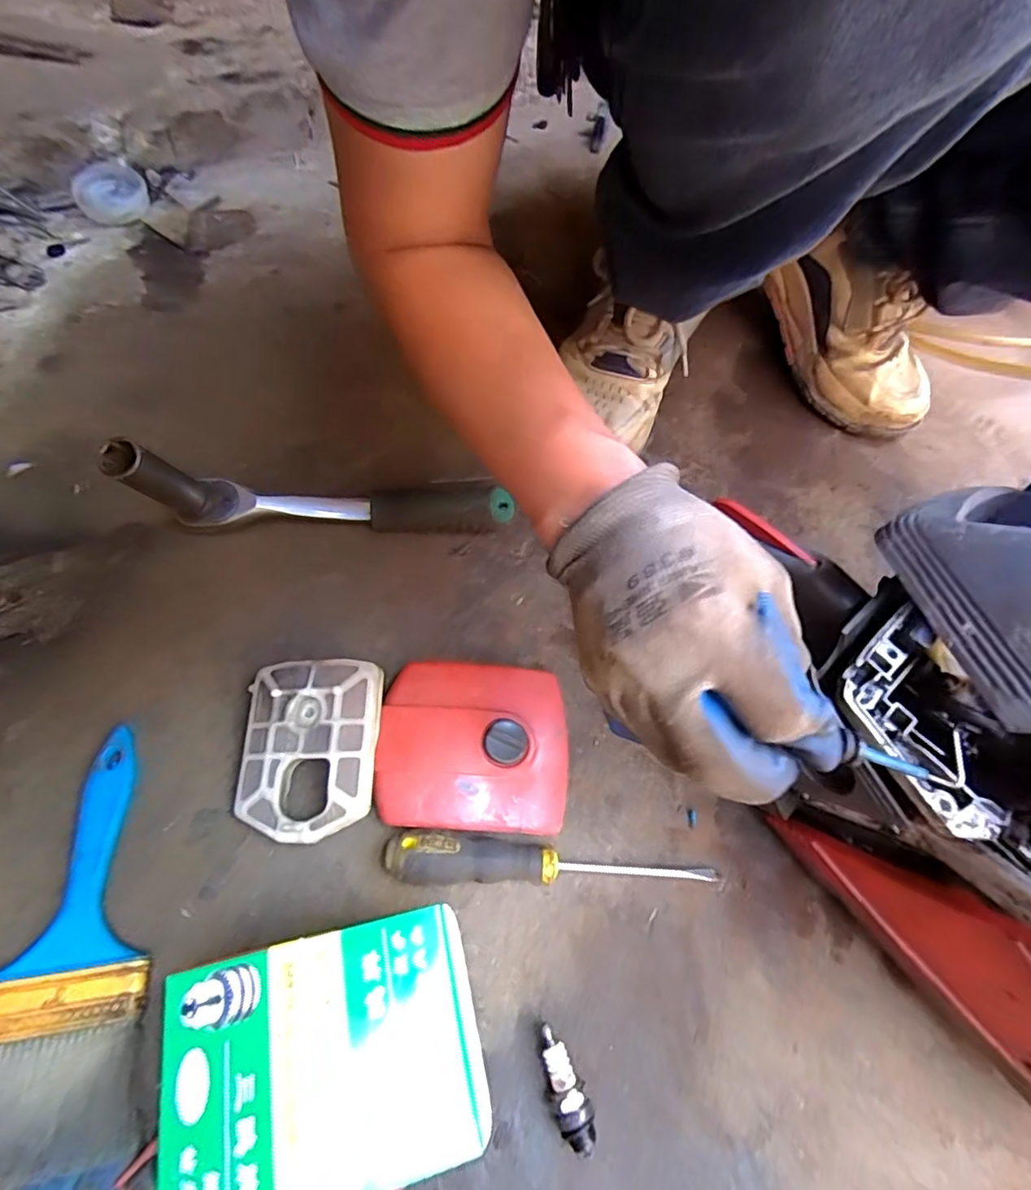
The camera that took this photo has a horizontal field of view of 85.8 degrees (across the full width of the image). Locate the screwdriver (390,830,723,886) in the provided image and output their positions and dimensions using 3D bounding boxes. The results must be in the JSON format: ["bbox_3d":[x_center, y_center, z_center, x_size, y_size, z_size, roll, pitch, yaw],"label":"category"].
[{"bbox_3d":[0.019,0.150,0.309,0.181,0.025,0.026,4,58,-1],"label":"screwdriver"}]

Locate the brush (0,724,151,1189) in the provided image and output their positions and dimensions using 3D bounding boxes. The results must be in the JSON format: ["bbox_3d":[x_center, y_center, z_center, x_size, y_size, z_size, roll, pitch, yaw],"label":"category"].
[{"bbox_3d":[-0.226,0.164,0.279,0.073,0.014,0.193,0,50,-25],"label":"brush"}]

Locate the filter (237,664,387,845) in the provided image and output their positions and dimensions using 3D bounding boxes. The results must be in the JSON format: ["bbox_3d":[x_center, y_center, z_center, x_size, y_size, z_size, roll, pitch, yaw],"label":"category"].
[{"bbox_3d":[-0.124,0.091,0.332,0.080,0.035,0.100,1,58,-2],"label":"filter"}]

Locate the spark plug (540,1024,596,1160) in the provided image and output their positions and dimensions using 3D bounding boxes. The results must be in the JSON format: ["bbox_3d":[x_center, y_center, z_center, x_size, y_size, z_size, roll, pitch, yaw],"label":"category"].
[{"bbox_3d":[0.023,0.234,0.264,0.016,0.015,0.046,-21,62,-15],"label":"spark plug"}]

